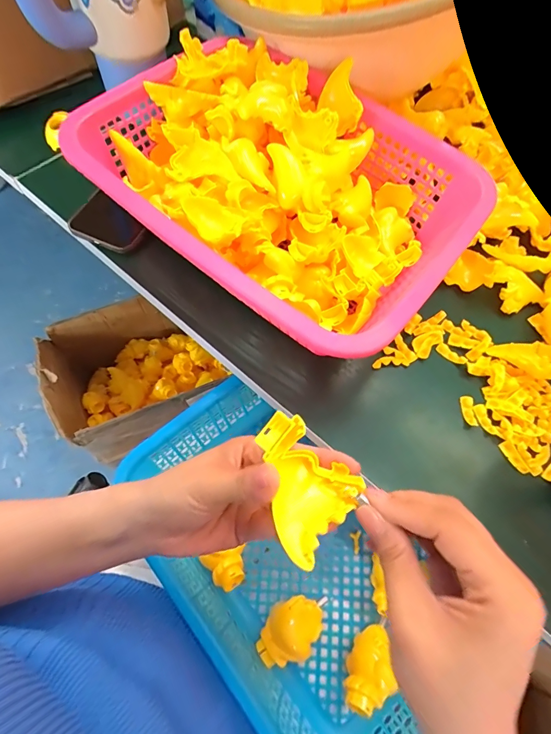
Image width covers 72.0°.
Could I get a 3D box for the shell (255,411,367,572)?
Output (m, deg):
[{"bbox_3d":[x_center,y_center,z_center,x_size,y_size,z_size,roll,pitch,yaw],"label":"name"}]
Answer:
[{"bbox_3d":[0.011,0.065,0.215,0.054,0.022,0.068,-37,72,-19],"label":"shell"}]

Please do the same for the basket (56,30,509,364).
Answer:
[{"bbox_3d":[0.005,-0.173,0.369,0.345,0.079,0.259,37,68,14],"label":"basket"}]

